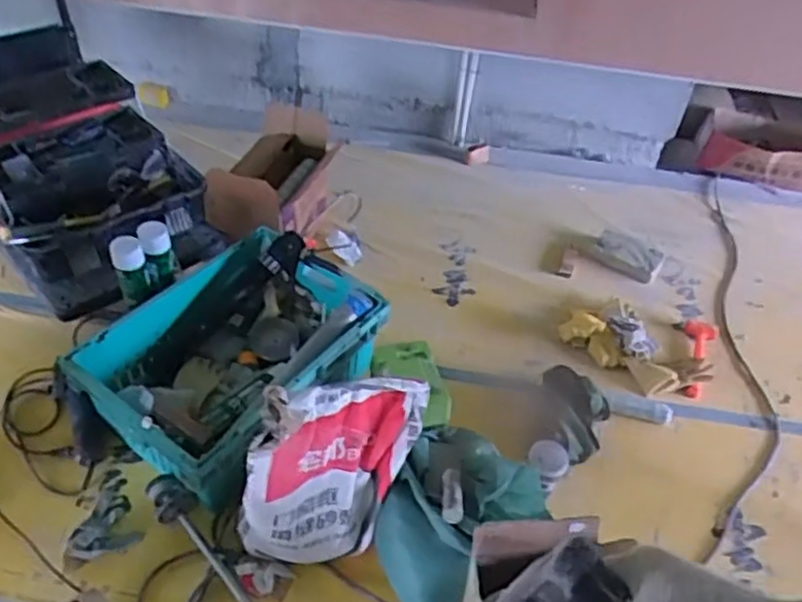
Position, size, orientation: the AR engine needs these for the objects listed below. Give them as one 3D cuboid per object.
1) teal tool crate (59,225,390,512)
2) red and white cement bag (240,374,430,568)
[{"bbox_3d":[-0.380,0.126,1.627,0.456,0.203,0.607,29,50,20],"label":"teal tool crate"},{"bbox_3d":[-0.110,0.308,1.268,0.338,0.425,0.119,-16,50,-21],"label":"red and white cement bag"}]

